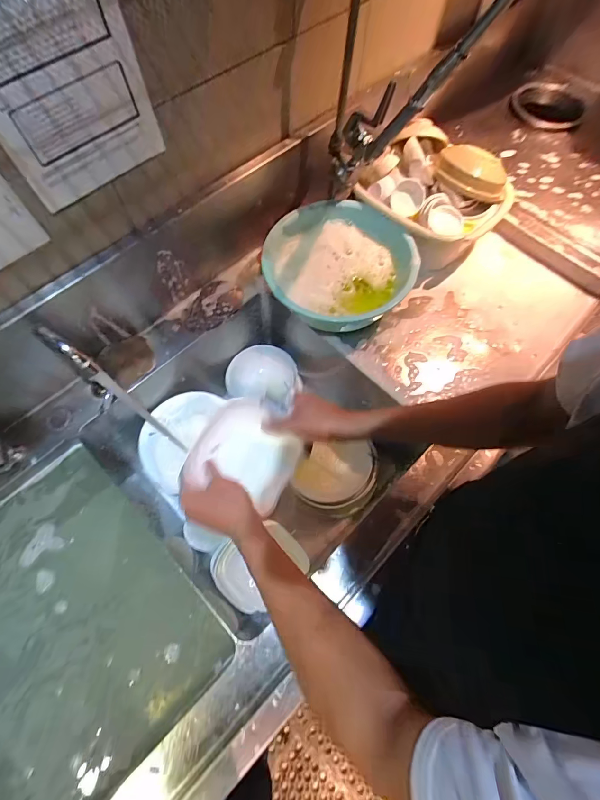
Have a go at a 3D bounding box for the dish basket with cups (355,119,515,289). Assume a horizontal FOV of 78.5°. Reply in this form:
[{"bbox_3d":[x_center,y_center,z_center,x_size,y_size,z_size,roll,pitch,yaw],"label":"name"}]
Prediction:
[{"bbox_3d":[0.294,-0.440,0.845,0.223,0.189,0.269,-41,74,-16],"label":"dish basket with cups"}]

